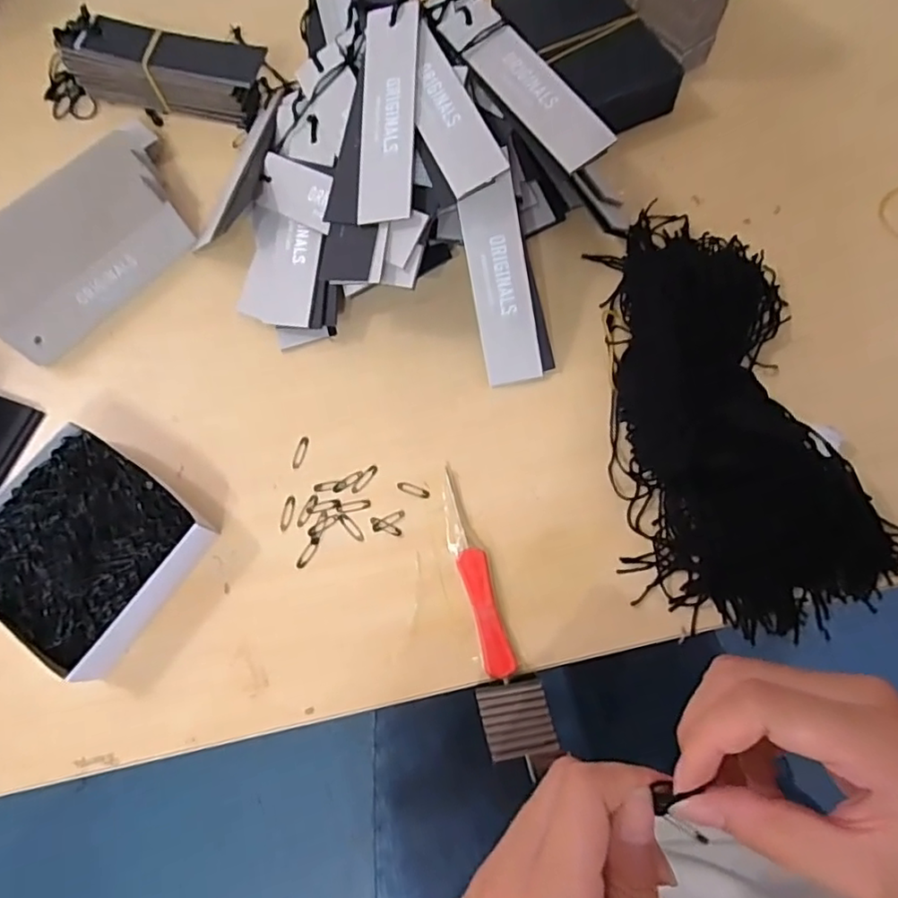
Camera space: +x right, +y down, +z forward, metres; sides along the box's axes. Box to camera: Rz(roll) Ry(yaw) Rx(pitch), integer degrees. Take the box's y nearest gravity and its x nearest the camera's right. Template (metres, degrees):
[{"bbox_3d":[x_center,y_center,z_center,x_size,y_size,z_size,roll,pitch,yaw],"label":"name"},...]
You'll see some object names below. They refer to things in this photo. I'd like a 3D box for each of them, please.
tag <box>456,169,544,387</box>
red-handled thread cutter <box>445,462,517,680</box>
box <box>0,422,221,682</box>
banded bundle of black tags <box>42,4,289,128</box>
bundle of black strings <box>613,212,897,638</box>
[{"bbox_3d":[0.030,-0.093,0.336,0.033,0.004,0.109,-10,102,7],"label":"tag"},{"bbox_3d":[0.012,0.063,0.315,0.017,0.007,0.111,-17,71,-3],"label":"red-handled thread cutter"},{"bbox_3d":[-0.194,0.053,0.318,0.113,0.029,0.096,33,75,13],"label":"box"},{"bbox_3d":[-0.212,-0.272,0.425,0.174,0.047,0.051,8,71,5],"label":"banded bundle of black tags"},{"bbox_3d":[0.148,-0.032,0.320,0.126,0.043,0.248,-15,71,-3],"label":"bundle of black strings"}]

